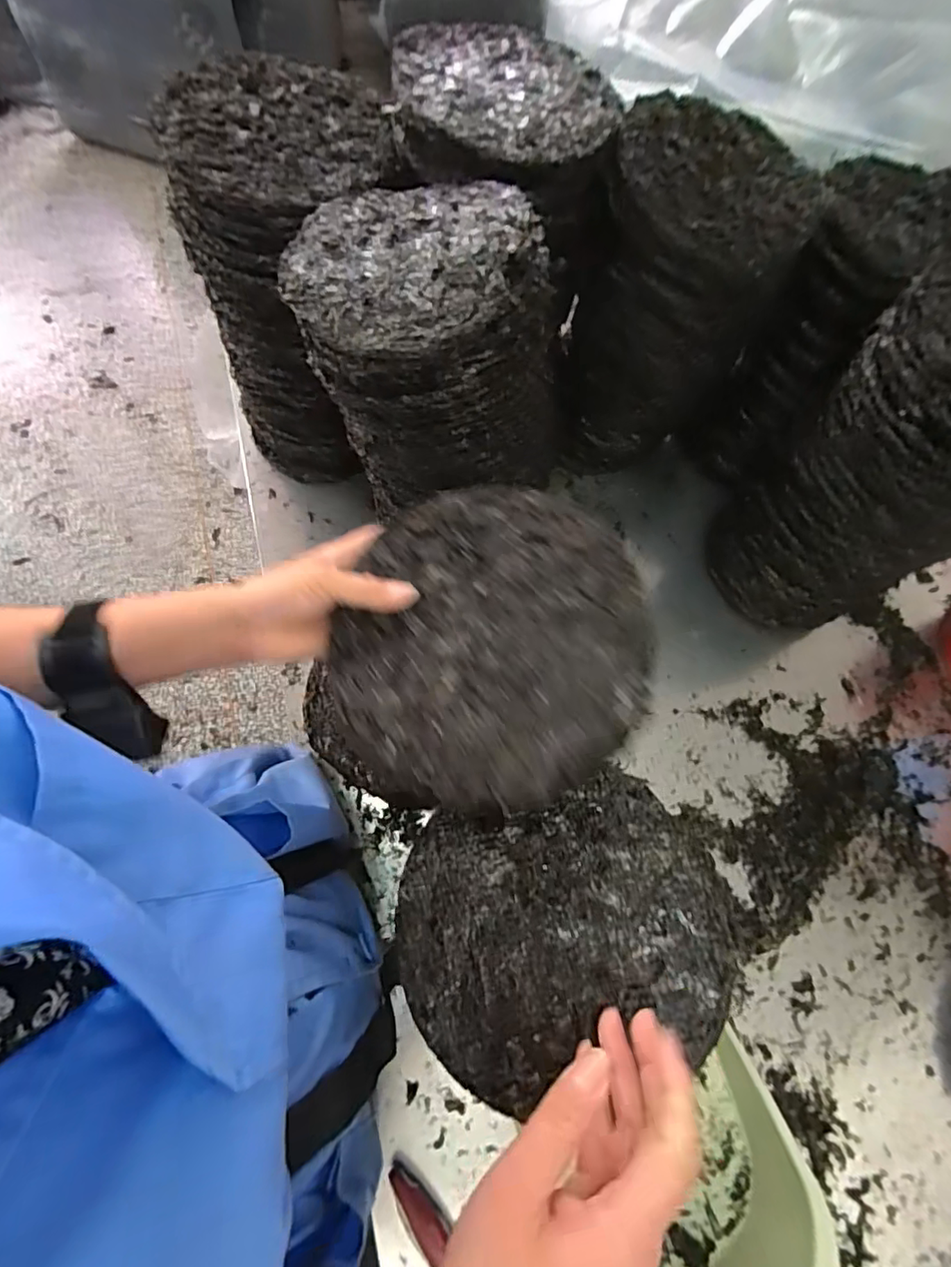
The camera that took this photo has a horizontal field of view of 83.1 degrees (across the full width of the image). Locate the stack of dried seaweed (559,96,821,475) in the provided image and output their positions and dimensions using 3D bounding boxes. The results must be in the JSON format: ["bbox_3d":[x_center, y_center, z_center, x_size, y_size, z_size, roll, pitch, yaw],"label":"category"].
[{"bbox_3d":[0.216,-0.364,0.650,0.193,0.356,0.161,20,70,5],"label":"stack of dried seaweed"}]

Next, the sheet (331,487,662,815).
[{"bbox_3d":[0.007,0.001,0.330,0.189,0.009,0.197,-4,69,11],"label":"sheet"}]

